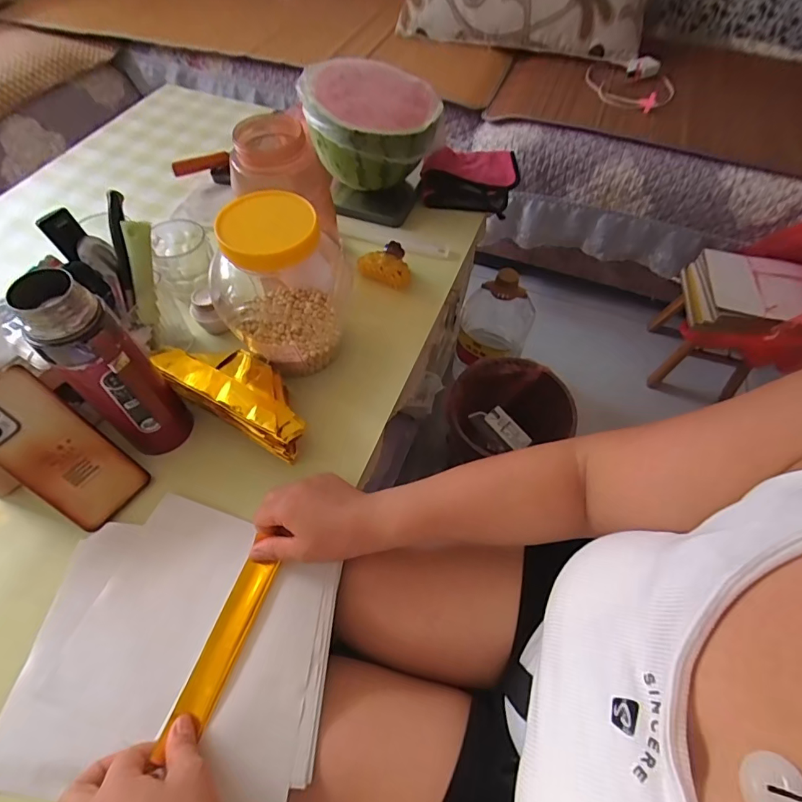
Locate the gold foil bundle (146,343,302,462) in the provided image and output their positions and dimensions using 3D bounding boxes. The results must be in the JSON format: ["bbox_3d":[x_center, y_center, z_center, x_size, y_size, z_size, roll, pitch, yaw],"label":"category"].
[{"bbox_3d":[-0.186,-0.014,0.504,0.196,0.064,0.084,26,61,15],"label":"gold foil bundle"}]

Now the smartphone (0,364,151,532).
[{"bbox_3d":[-0.332,0.048,0.429,0.007,0.163,0.075,-3,41,54],"label":"smartphone"}]

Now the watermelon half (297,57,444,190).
[{"bbox_3d":[-0.043,-0.410,0.671,0.198,0.114,0.168,0,57,-1],"label":"watermelon half"}]

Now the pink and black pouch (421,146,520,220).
[{"bbox_3d":[0.119,-0.388,0.755,0.161,0.057,0.149,9,58,5],"label":"pink and black pouch"}]

